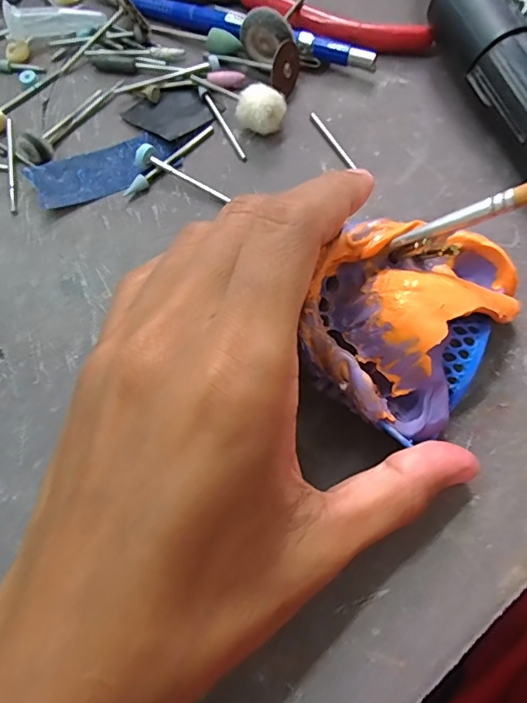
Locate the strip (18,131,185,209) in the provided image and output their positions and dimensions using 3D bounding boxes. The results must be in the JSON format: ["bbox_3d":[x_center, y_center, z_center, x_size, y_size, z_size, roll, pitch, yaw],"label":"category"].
[{"bbox_3d":[-0.064,-0.075,0.202,0.058,0.007,0.020,-22,72,-4],"label":"strip"}]

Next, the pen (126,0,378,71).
[{"bbox_3d":[-0.008,-0.140,0.217,0.116,0.011,0.010,22,74,10],"label":"pen"}]

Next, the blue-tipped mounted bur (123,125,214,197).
[{"bbox_3d":[-0.038,-0.078,0.203,0.004,0.004,0.046,42,78,14],"label":"blue-tipped mounted bur"}]

